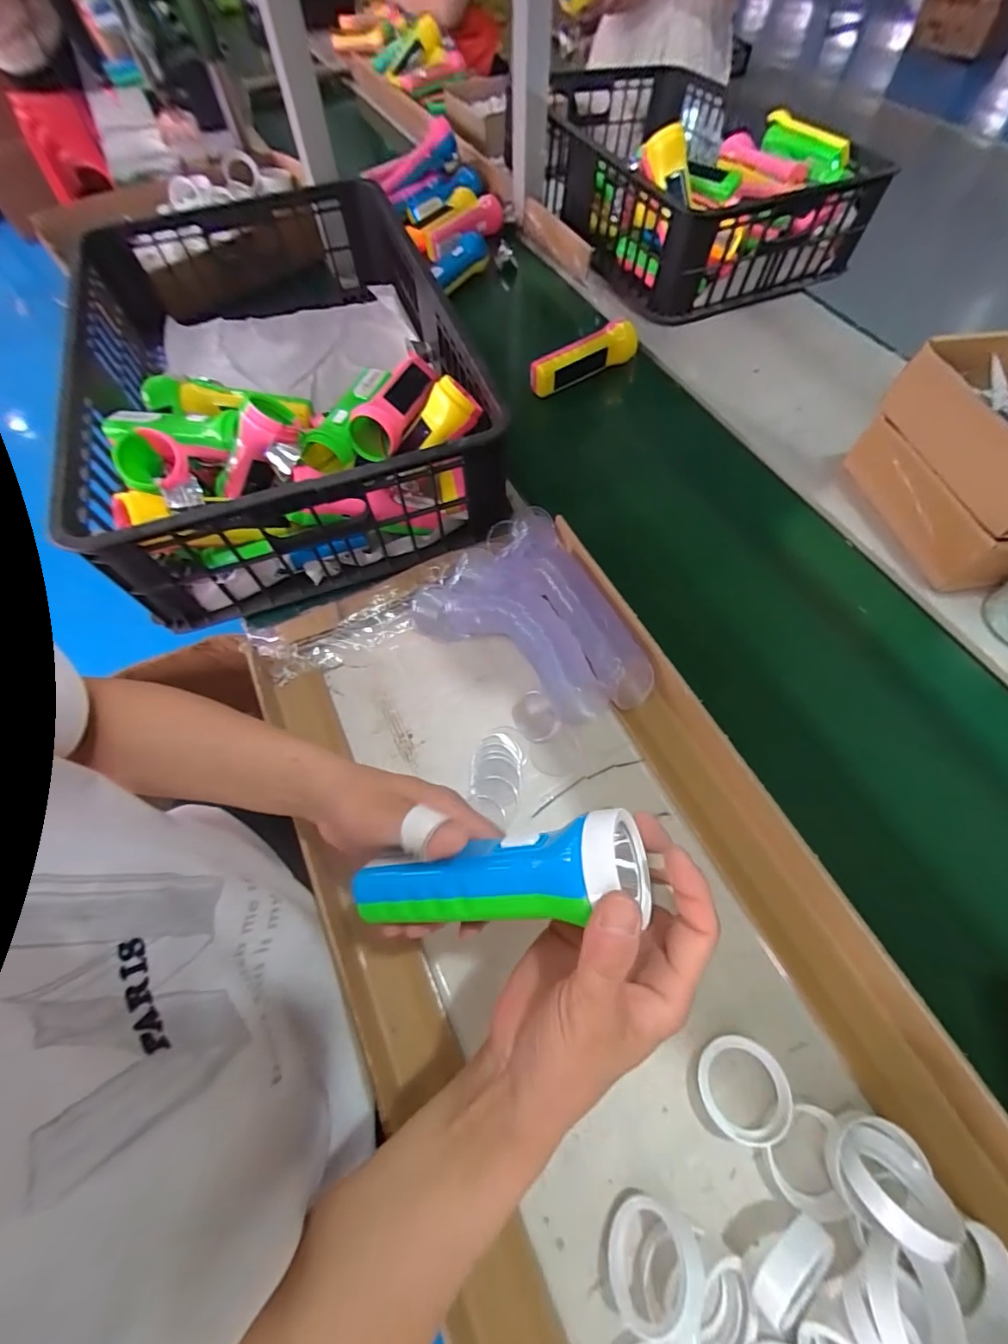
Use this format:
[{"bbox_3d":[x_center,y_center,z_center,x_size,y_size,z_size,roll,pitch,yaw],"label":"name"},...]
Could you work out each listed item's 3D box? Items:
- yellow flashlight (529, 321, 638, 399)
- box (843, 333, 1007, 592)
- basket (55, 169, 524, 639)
[{"bbox_3d":[0.106,-0.434,0.672,0.166,0.048,0.045,-34,67,-15],"label":"yellow flashlight"},{"bbox_3d":[0.538,-0.215,0.514,0.214,0.150,0.220,-9,63,-3],"label":"box"},{"bbox_3d":[-0.279,-0.387,0.598,0.402,0.125,0.630,-15,63,-8],"label":"basket"}]

